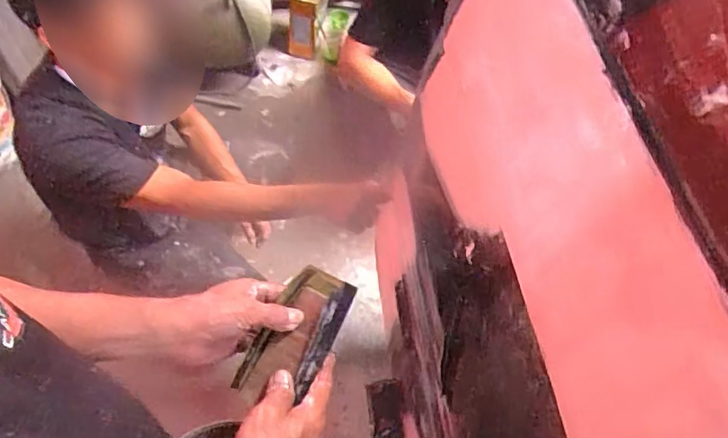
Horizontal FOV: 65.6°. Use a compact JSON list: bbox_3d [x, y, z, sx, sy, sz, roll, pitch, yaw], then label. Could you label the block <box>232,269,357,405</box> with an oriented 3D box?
[{"bbox_3d":[-0.068,0.120,0.560,0.074,0.019,0.145,26,80,29],"label":"block"}]

